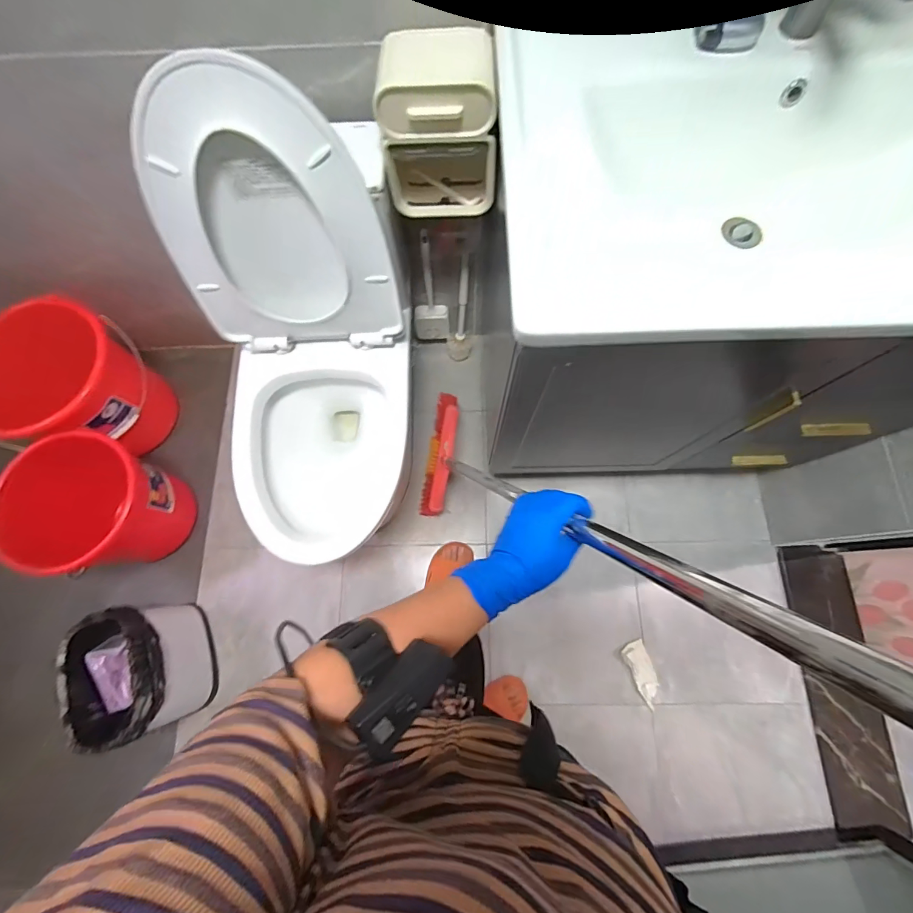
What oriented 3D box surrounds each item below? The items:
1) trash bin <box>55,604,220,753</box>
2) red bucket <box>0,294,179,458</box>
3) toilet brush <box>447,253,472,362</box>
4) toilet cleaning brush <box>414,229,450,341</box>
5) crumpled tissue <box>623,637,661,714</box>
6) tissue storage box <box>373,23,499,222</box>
[{"bbox_3d":[-0.730,0.483,0.980,0.192,0.213,0.244,-11,74,-2],"label":"trash bin"},{"bbox_3d":[-0.959,-0.167,1.100,0.309,0.341,0.280,-26,75,-6],"label":"red bucket"},{"bbox_3d":[0.009,-0.390,1.189,0.074,0.376,0.080,-1,74,1],"label":"toilet brush"},{"bbox_3d":[-0.072,-0.435,1.130,0.100,0.378,0.044,7,74,3],"label":"toilet cleaning brush"},{"bbox_3d":[0.475,0.550,1.072,0.058,0.013,0.149,-20,75,-4],"label":"crumpled tissue"},{"bbox_3d":[-0.026,-0.512,0.683,0.168,0.225,0.114,3,74,2],"label":"tissue storage box"}]

